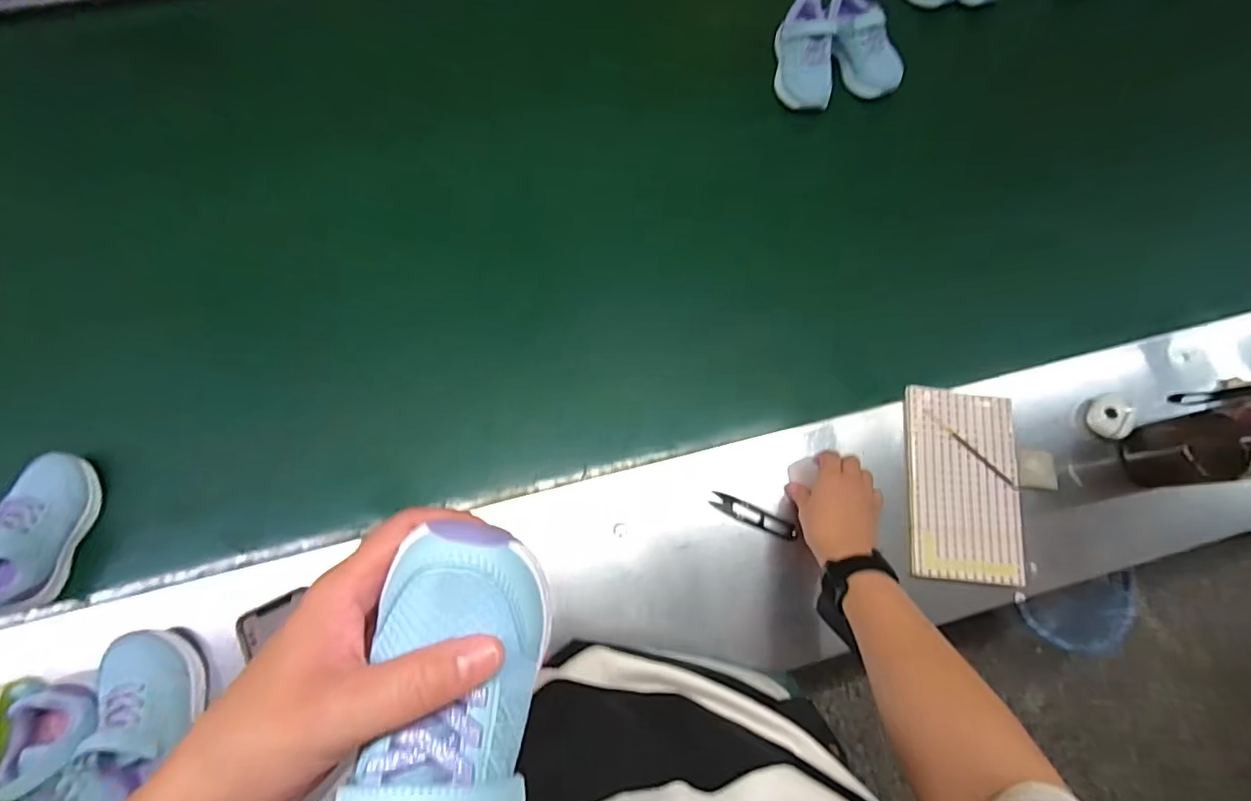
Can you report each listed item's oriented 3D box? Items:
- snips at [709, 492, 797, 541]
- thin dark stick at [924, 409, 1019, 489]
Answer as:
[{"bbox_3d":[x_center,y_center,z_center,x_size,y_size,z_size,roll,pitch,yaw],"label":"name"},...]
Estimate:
[{"bbox_3d":[0.141,0.127,0.623,0.098,0.007,0.020,24,75,4],"label":"snips"},{"bbox_3d":[0.392,0.054,0.650,0.127,0.008,0.010,43,78,9],"label":"thin dark stick"}]

